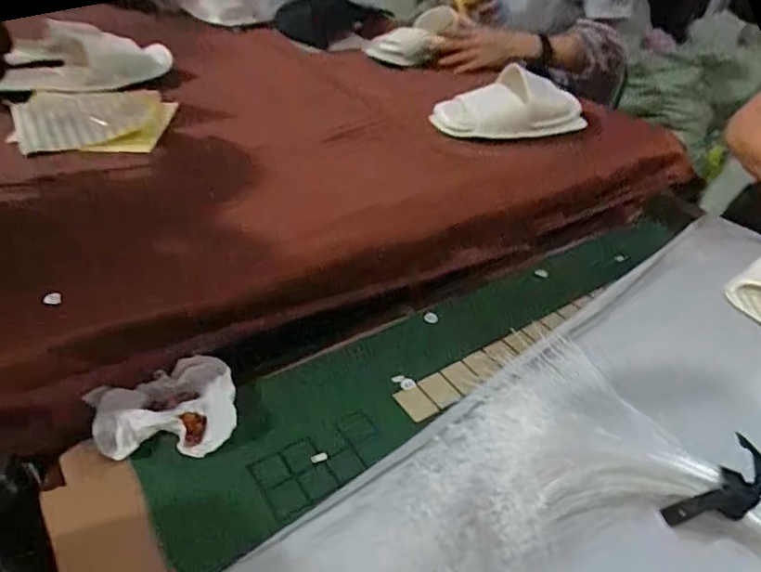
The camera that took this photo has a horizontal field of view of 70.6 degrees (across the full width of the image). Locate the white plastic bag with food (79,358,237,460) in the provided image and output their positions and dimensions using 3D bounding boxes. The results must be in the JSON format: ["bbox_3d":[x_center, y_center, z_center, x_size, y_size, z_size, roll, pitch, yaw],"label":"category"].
[{"bbox_3d":[-0.187,0.111,0.467,0.117,0.034,0.080,-10,43,-20],"label":"white plastic bag with food"}]

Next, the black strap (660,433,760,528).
[{"bbox_3d":[0.279,0.168,0.446,0.103,0.025,0.046,-28,47,-5],"label":"black strap"}]

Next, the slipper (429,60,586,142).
[{"bbox_3d":[0.188,-0.266,0.782,0.232,0.065,0.087,-6,42,-15],"label":"slipper"}]

